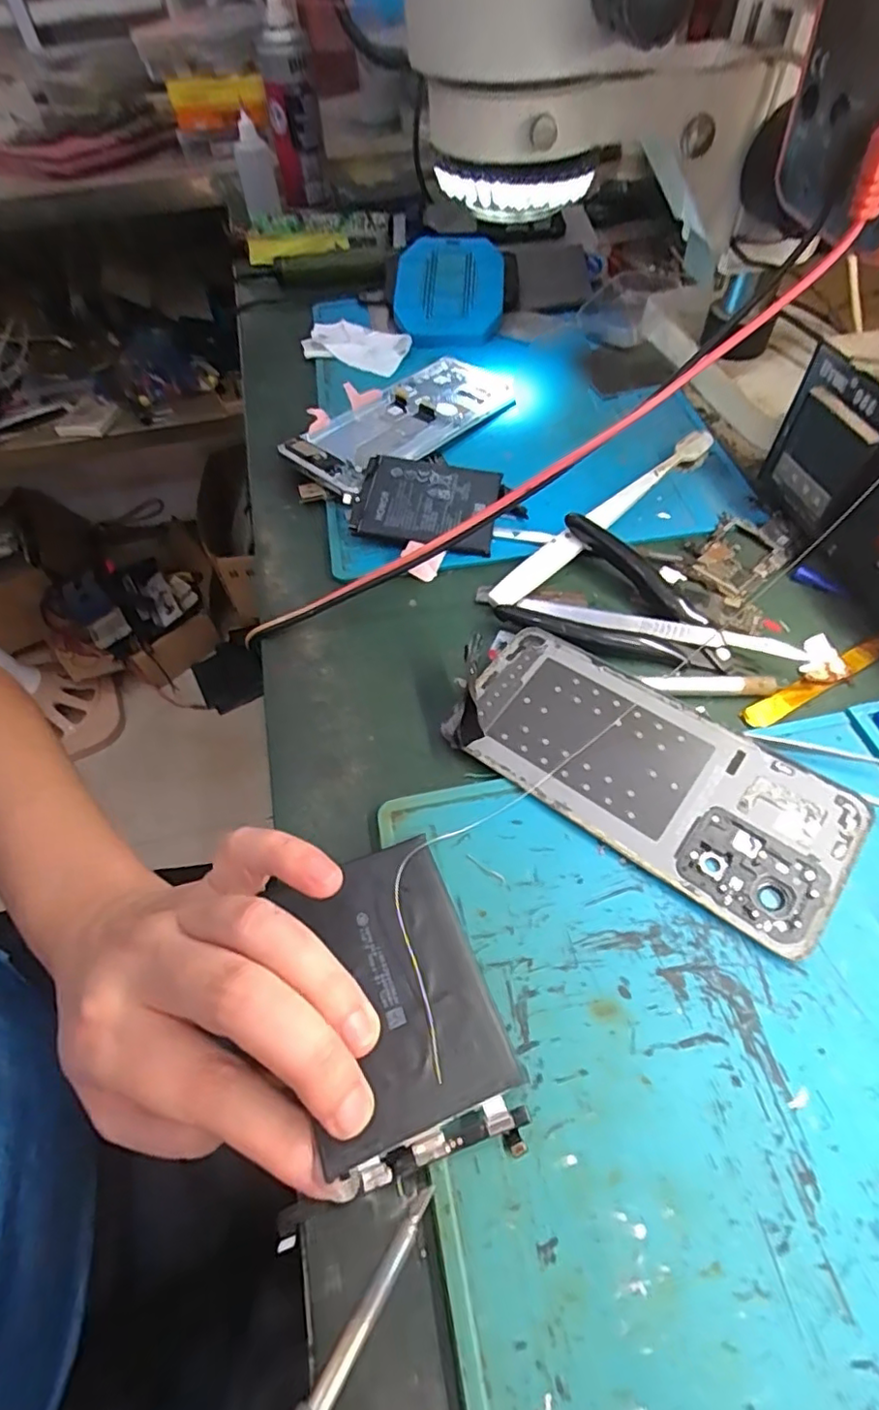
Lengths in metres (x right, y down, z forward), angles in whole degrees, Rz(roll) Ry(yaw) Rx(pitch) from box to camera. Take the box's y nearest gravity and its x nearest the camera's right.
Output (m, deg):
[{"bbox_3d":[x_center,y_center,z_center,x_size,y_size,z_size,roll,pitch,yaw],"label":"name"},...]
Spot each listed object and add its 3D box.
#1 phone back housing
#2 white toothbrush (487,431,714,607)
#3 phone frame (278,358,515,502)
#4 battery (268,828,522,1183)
[{"bbox_3d":[0.081,0.025,0.242,0.158,0.009,0.072,32,63,24],"label":"phone back housing"},{"bbox_3d":[0.095,-0.107,0.327,0.176,0.019,0.017,-38,61,-20],"label":"white toothbrush"},{"bbox_3d":[-0.021,-0.190,0.396,0.072,0.015,0.162,37,66,26],"label":"phone frame"},{"bbox_3d":[-0.014,0.095,0.197,0.059,0.008,0.094,-14,55,-15],"label":"battery"}]

